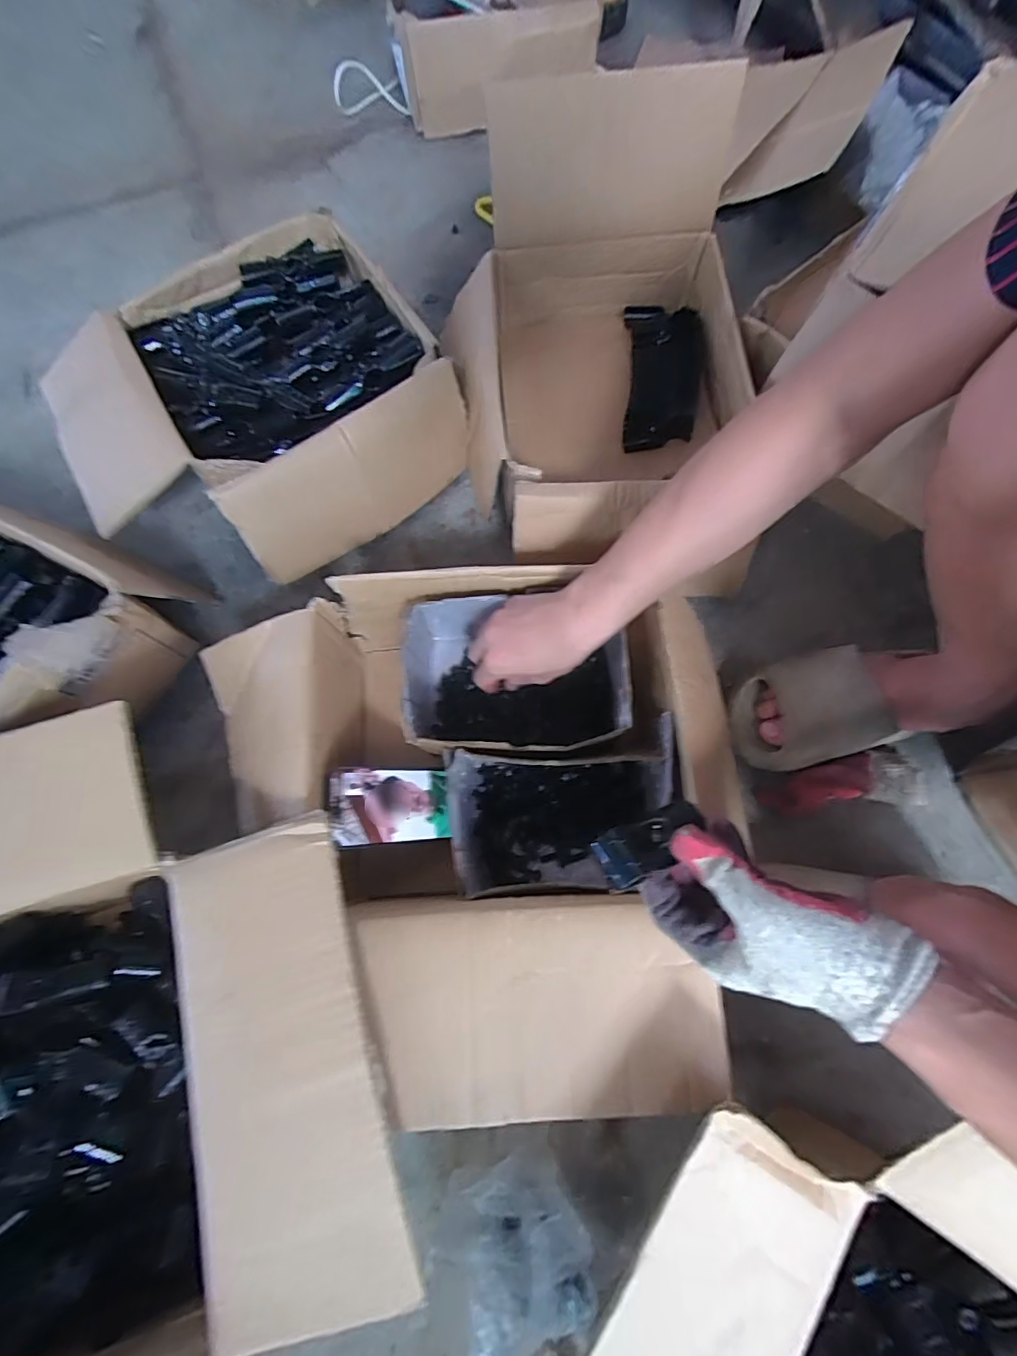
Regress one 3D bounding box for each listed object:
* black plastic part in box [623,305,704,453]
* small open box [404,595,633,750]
[{"bbox_3d":[0.193,-0.389,0.649,0.096,0.037,0.241,4,71,4],"label":"black plastic part in box"},{"bbox_3d":[0.004,-0.001,0.529,0.203,0.103,0.149,-6,70,0],"label":"small open box"}]

